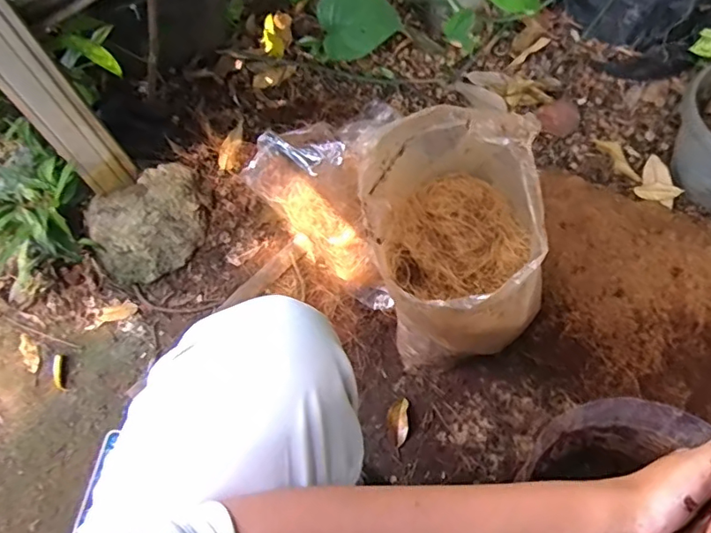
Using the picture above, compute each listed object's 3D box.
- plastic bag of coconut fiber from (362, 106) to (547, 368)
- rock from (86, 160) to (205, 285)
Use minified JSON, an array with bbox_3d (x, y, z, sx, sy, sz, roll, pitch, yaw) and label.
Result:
[{"bbox_3d":[0.130,-0.023,0.746,0.226,0.340,0.230,-2,59,3],"label":"plastic bag of coconut fiber"},{"bbox_3d":[-0.355,-0.081,0.945,0.227,0.110,0.138,-39,64,-18],"label":"rock"}]

